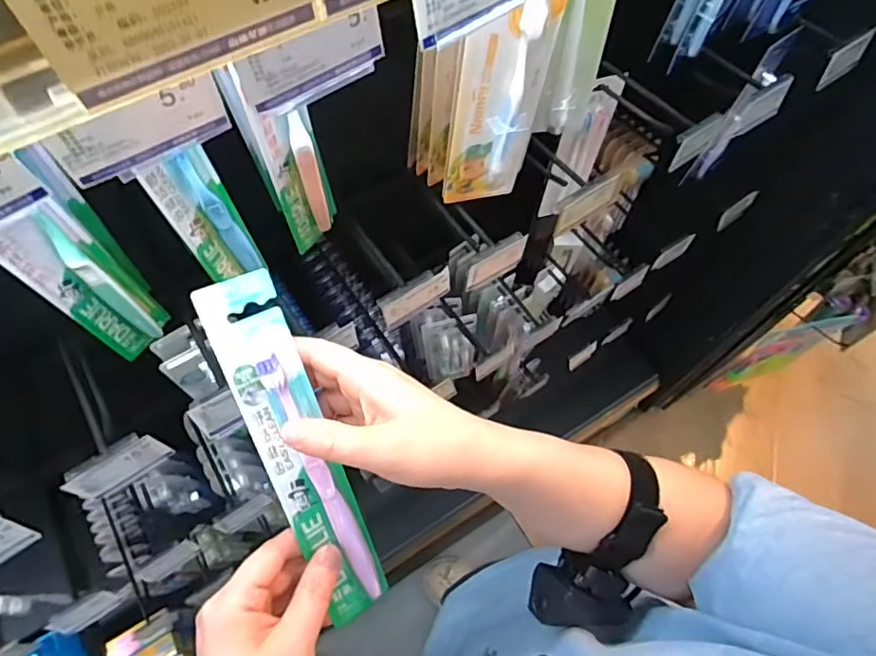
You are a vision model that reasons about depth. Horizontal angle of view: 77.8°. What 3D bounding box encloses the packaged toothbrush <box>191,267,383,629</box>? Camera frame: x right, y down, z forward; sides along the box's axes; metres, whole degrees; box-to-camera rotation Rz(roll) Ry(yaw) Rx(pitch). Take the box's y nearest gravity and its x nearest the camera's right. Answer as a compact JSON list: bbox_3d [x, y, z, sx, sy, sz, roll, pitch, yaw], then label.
[{"bbox_3d":[-0.081,0.079,0.324,0.040,0.018,0.225,-21,106,-10],"label":"packaged toothbrush"}]

